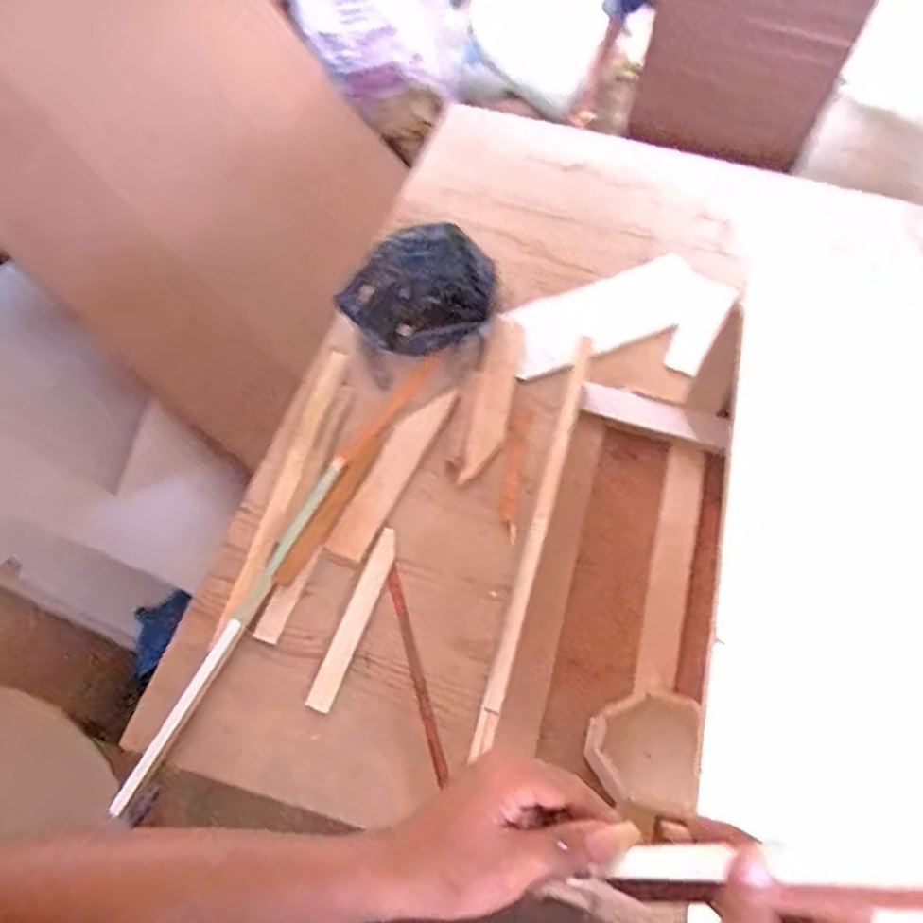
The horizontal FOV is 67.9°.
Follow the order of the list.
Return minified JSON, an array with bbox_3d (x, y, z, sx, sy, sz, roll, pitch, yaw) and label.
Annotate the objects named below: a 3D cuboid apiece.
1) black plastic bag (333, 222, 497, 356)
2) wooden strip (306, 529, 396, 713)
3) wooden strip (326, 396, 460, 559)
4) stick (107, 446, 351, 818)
[{"bbox_3d":[-0.058,-0.245,0.981,0.198,0.101,0.164,-39,68,-23],"label":"black plastic bag"},{"bbox_3d":[-0.122,0.179,0.800,0.029,0.008,0.219,18,60,8],"label":"wooden strip"},{"bbox_3d":[-0.087,0.008,0.895,0.049,0.015,0.266,24,61,12],"label":"wooden strip"},{"bbox_3d":[-0.250,0.174,0.784,0.021,0.017,0.442,22,61,11],"label":"stick"}]

